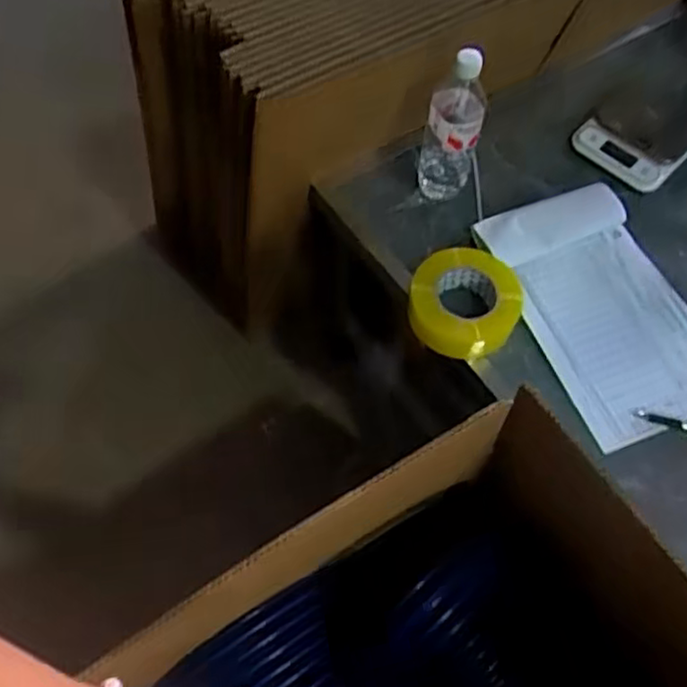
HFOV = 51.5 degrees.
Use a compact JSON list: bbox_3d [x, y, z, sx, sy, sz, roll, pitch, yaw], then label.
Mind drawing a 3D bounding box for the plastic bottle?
[{"bbox_3d":[0.141,-0.280,0.922,0.070,0.224,0.057,10,61,4],"label":"plastic bottle"}]

